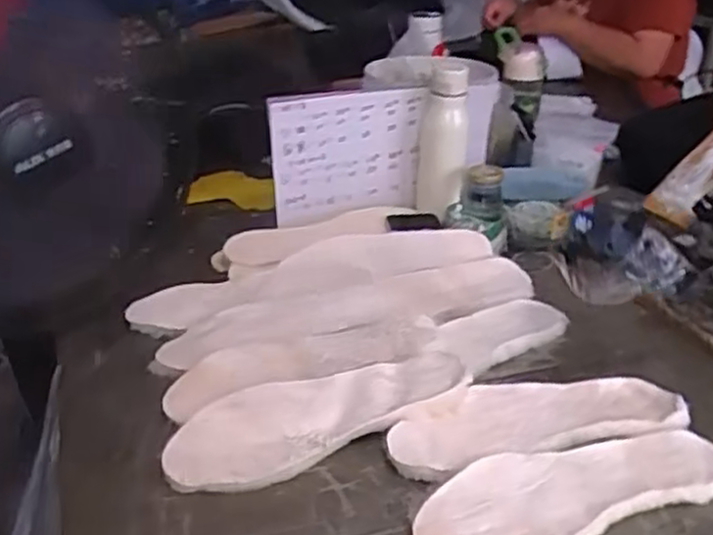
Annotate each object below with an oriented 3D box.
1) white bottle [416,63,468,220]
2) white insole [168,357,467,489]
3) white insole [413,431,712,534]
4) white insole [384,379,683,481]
[{"bbox_3d":[0.119,-0.174,1.015,0.062,0.198,0.057,0,28,0],"label":"white bottle"},{"bbox_3d":[-0.037,0.126,0.662,0.268,0.025,0.093,-14,31,-24],"label":"white insole"},{"bbox_3d":[0.177,0.181,0.602,0.282,0.014,0.096,-11,32,-20],"label":"white insole"},{"bbox_3d":[0.165,0.142,0.684,0.276,0.026,0.093,-7,29,-14],"label":"white insole"}]

